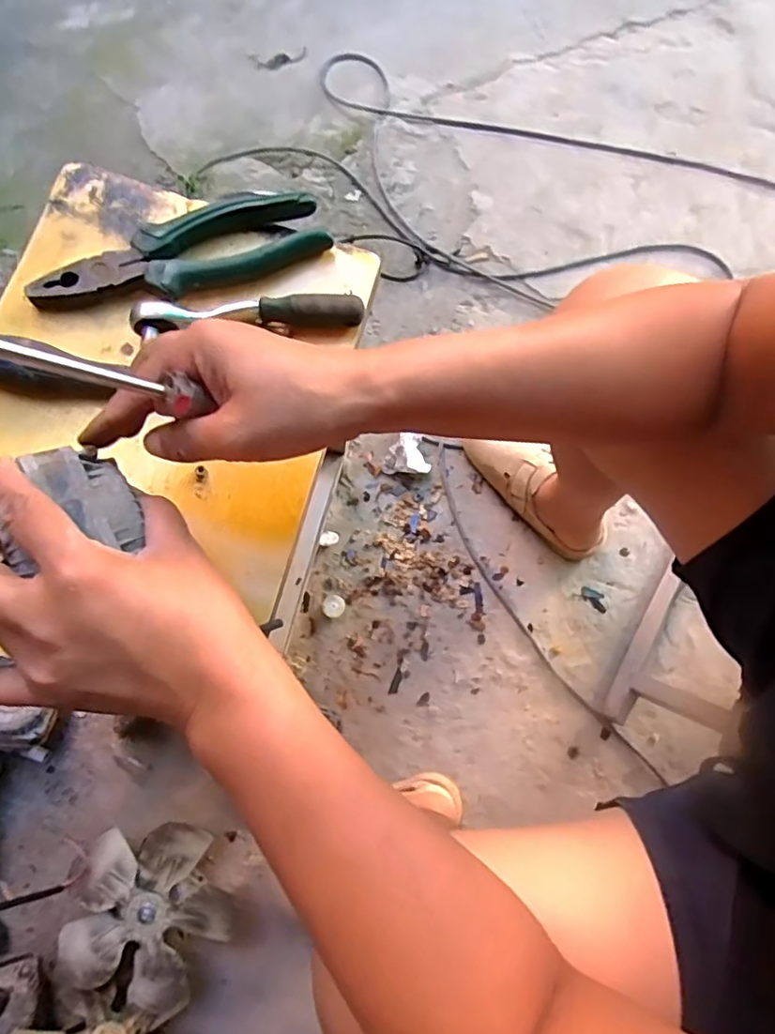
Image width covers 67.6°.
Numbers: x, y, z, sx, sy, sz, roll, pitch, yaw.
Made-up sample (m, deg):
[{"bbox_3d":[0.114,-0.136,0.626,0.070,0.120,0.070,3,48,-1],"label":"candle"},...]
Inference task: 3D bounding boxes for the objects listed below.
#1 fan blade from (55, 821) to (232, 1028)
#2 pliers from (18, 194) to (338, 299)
[{"bbox_3d":[-0.266,0.439,0.645,0.180,0.043,0.185,0,76,-1],"label":"fan blade"},{"bbox_3d":[-0.138,-0.177,0.399,0.194,0.022,0.052,-23,78,-6],"label":"pliers"}]

